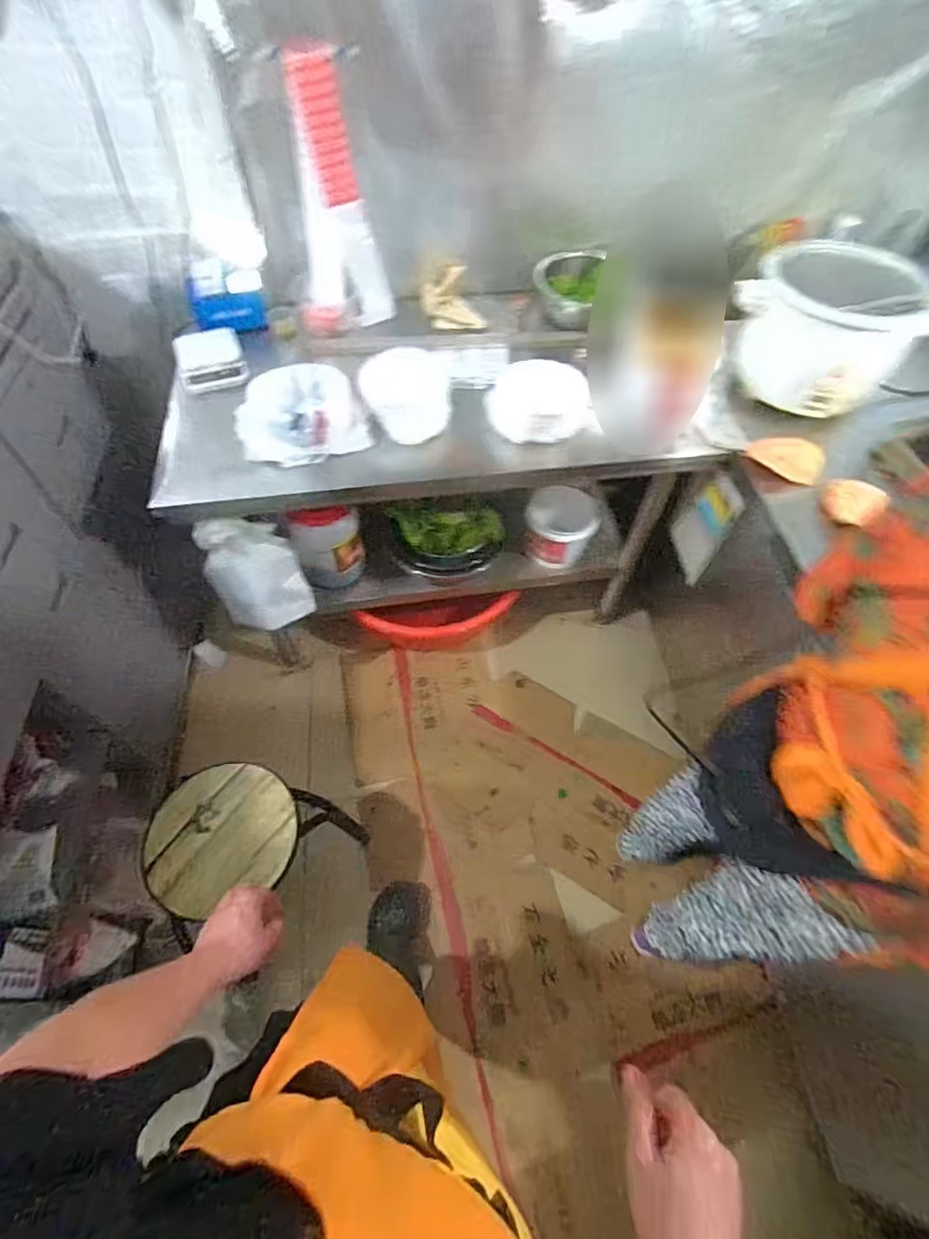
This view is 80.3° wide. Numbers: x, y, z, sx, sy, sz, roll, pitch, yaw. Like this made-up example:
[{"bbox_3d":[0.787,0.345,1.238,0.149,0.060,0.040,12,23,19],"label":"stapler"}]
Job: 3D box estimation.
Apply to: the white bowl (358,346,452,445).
[{"bbox_3d":[-0.116,-0.488,1.194,0.173,0.126,0.173,1,58,-2],"label":"white bowl"}]

